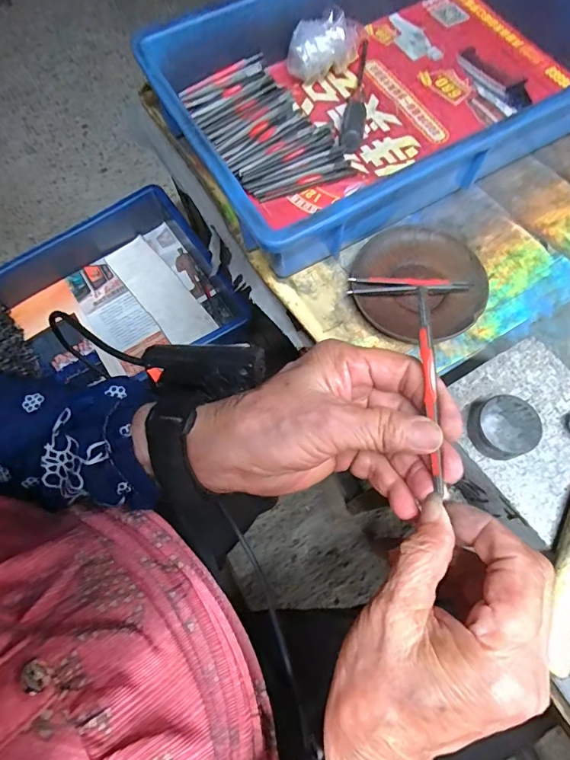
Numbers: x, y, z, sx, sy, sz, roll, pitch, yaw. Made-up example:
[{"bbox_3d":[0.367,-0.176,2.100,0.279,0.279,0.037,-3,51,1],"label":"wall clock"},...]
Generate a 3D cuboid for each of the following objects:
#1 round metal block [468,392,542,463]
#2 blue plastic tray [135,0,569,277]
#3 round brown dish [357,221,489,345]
[{"bbox_3d":[0.138,0.031,0.272,0.037,0.022,0.037,-1,72,3],"label":"round metal block"},{"bbox_3d":[0.112,-0.303,0.423,0.421,0.072,0.271,-29,72,-8],"label":"blue plastic tray"},{"bbox_3d":[0.122,-0.091,0.381,0.113,0.014,0.111,-1,70,2],"label":"round brown dish"}]

